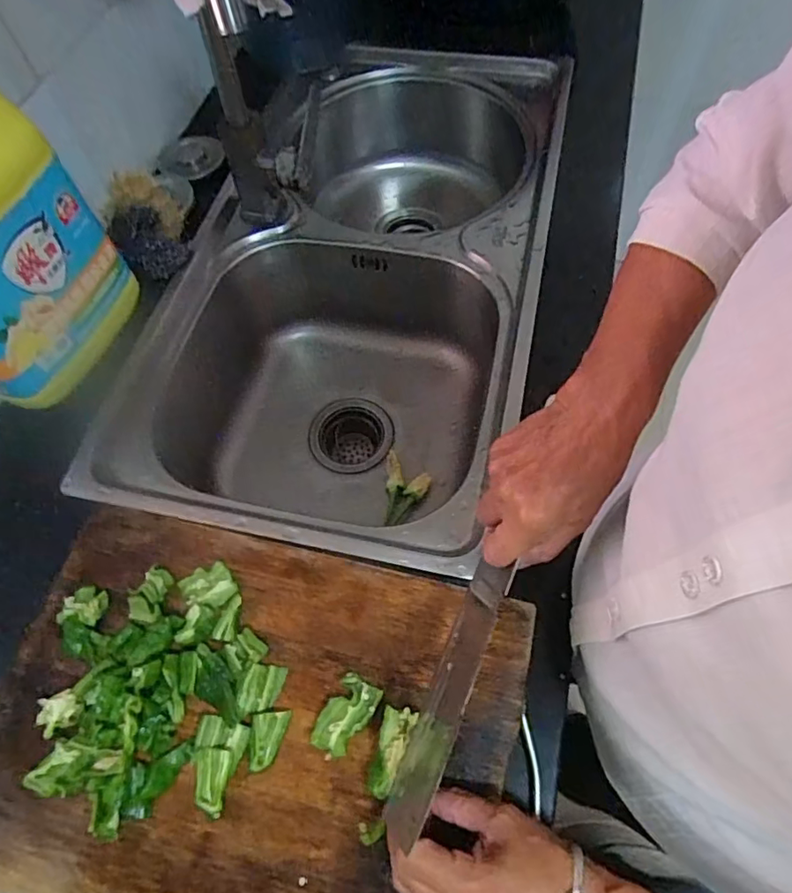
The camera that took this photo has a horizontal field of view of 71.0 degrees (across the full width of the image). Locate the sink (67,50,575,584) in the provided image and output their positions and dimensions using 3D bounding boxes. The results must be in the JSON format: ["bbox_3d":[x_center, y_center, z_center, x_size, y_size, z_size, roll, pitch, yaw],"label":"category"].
[{"bbox_3d":[-0.038,-0.199,0.722,0.409,0.201,0.735,10,62,8],"label":"sink"}]

